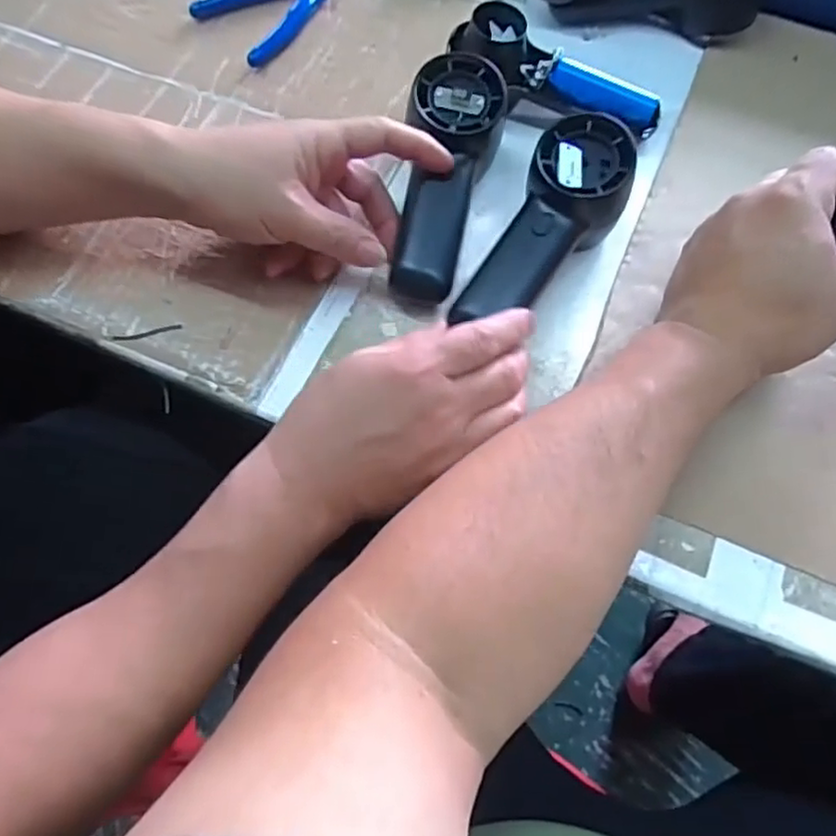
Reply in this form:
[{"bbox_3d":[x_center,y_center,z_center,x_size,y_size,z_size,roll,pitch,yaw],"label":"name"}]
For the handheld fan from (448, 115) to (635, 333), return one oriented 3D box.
[{"bbox_3d":[0.075,-0.113,0.400,0.058,0.054,0.142,38,91,14],"label":"handheld fan"}]

